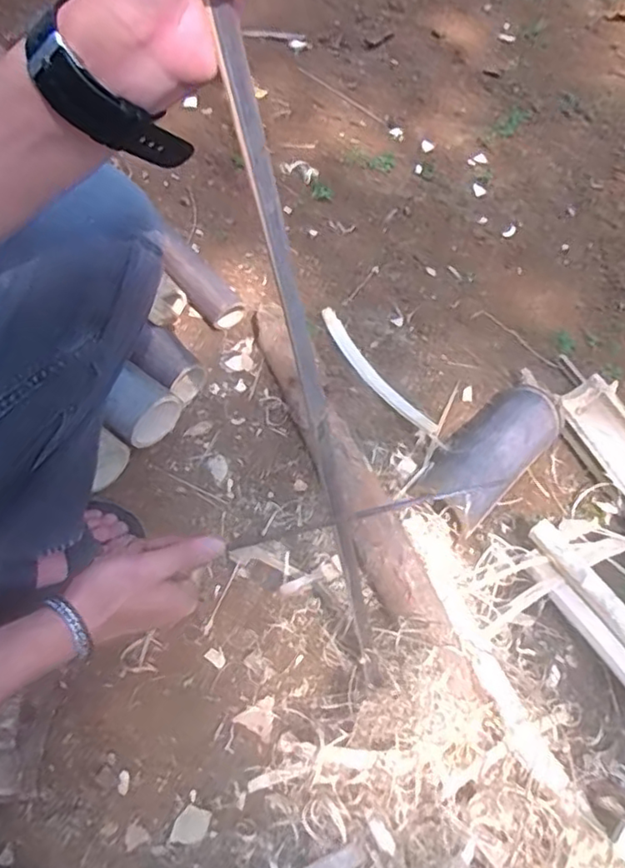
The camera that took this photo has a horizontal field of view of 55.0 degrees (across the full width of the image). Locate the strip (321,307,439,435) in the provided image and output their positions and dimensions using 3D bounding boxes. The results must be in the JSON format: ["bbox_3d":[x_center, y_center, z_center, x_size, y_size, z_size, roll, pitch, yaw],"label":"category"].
[{"bbox_3d":[0.087,-0.092,0.881,0.026,0.046,0.272,-27,64,-19],"label":"strip"}]

